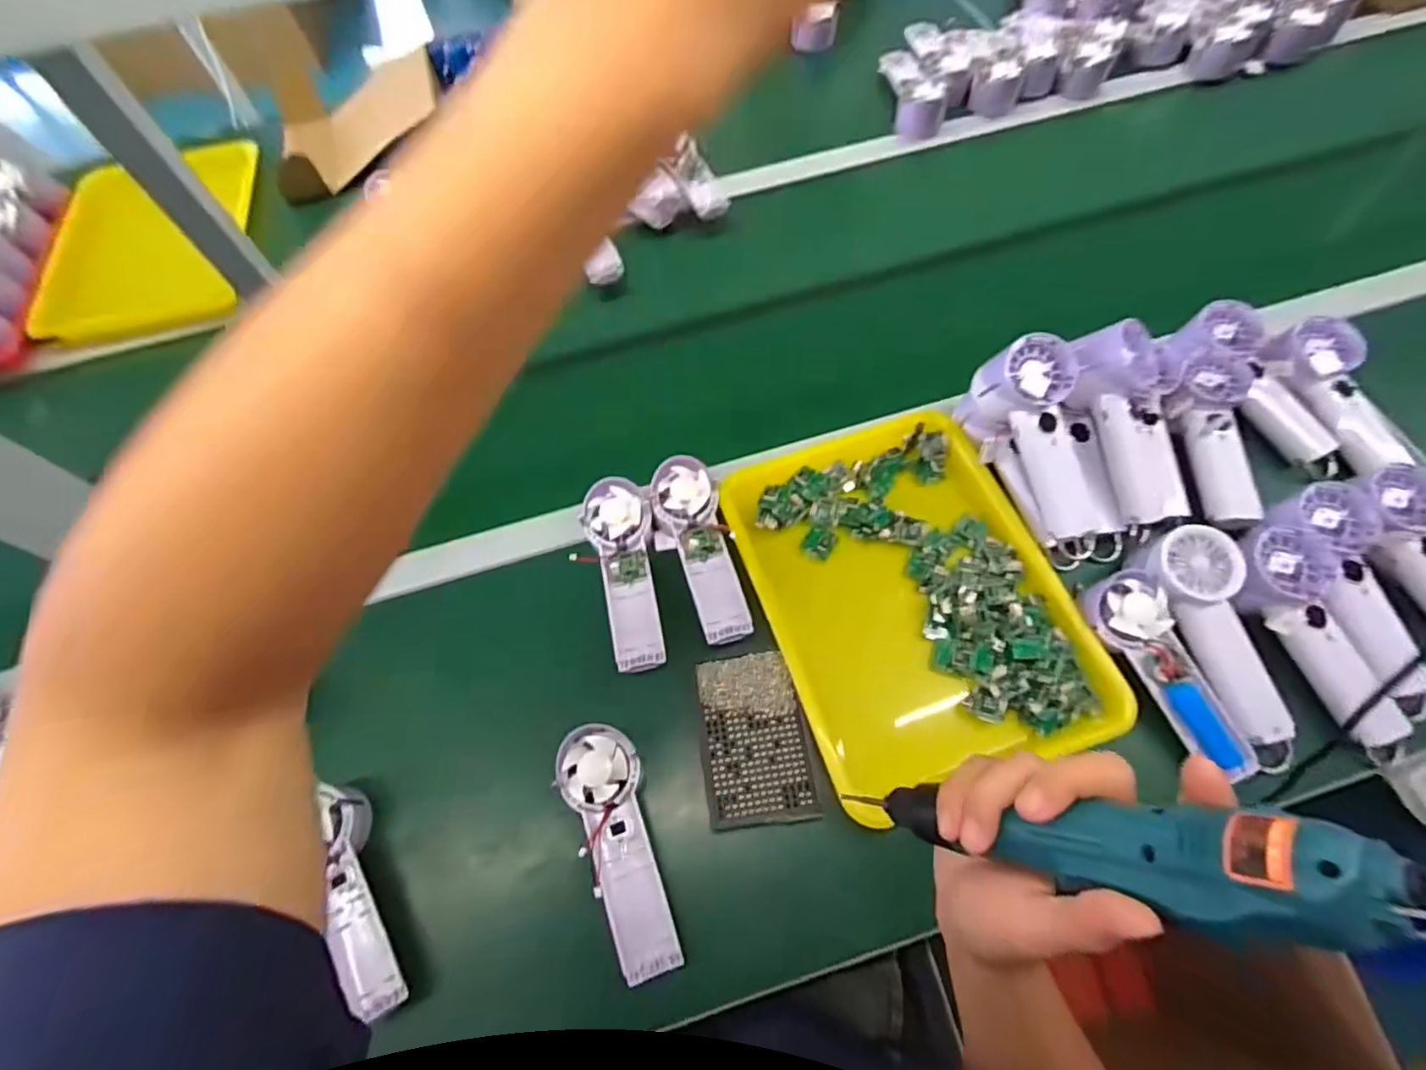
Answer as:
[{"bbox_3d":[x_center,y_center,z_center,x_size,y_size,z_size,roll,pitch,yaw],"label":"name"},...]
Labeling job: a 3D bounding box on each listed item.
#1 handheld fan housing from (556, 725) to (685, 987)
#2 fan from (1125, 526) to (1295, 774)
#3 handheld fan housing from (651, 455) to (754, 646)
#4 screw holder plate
[{"bbox_3d":[-0.069,0.230,0.469,0.057,0.030,0.176,-22,64,-7],"label":"handheld fan housing"},{"bbox_3d":[0.418,0.091,0.511,0.074,0.038,0.192,-13,77,-3],"label":"fan"},{"bbox_3d":[-0.016,0.011,0.572,0.066,0.032,0.177,-13,64,-3],"label":"handheld fan housing"},{"bbox_3d":[0.036,0.167,0.515,0.088,0.015,0.131,-8,63,0],"label":"screw holder plate"}]

